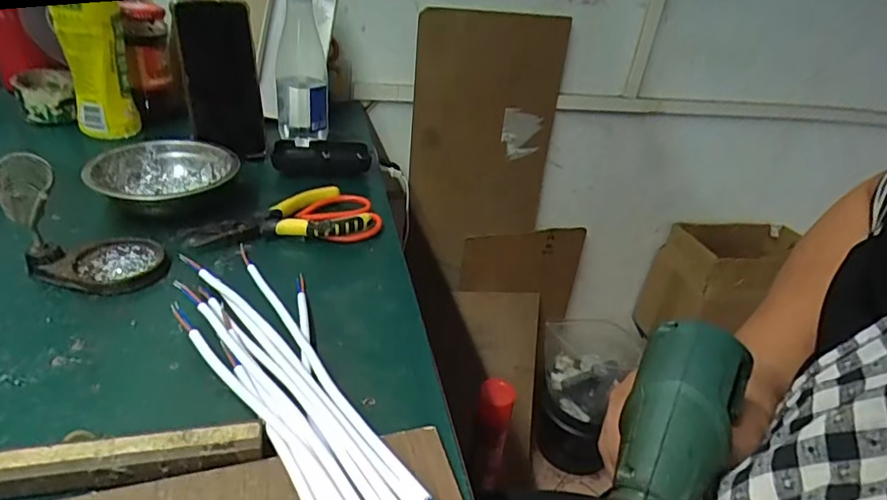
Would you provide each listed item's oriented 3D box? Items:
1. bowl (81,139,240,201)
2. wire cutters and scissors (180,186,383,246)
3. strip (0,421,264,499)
[{"bbox_3d":[-0.265,-0.064,0.503,0.124,0.042,0.124,0,33,-12],"label":"bowl"},{"bbox_3d":[-0.148,-0.032,0.494,0.168,0.023,0.069,-3,33,-17],"label":"wire cutters and scissors"},{"bbox_3d":[-0.198,0.105,0.257,0.206,0.014,0.022,-3,33,-16],"label":"strip"}]

